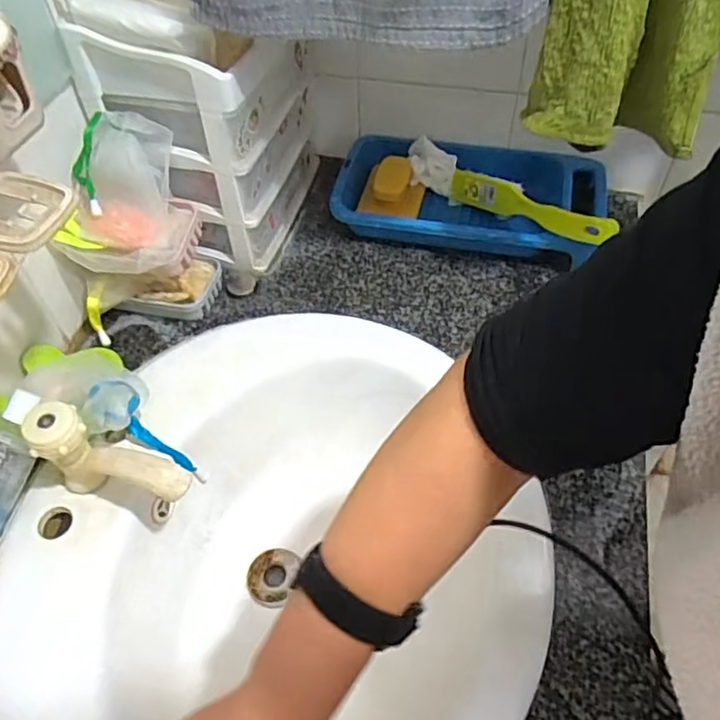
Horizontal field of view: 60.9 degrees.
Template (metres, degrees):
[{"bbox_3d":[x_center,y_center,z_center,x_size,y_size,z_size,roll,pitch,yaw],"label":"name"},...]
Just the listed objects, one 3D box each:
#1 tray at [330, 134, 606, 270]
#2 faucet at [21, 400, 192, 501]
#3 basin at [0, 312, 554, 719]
[{"bbox_3d":[0.138,-0.198,0.762,0.320,0.066,0.172,11,52,11],"label":"tray"},{"bbox_3d":[-0.202,0.092,0.505,0.130,0.096,0.045,19,54,16],"label":"faucet"},{"bbox_3d":[-0.065,0.182,0.573,0.437,0.151,0.475,-1,51,1],"label":"basin"}]

